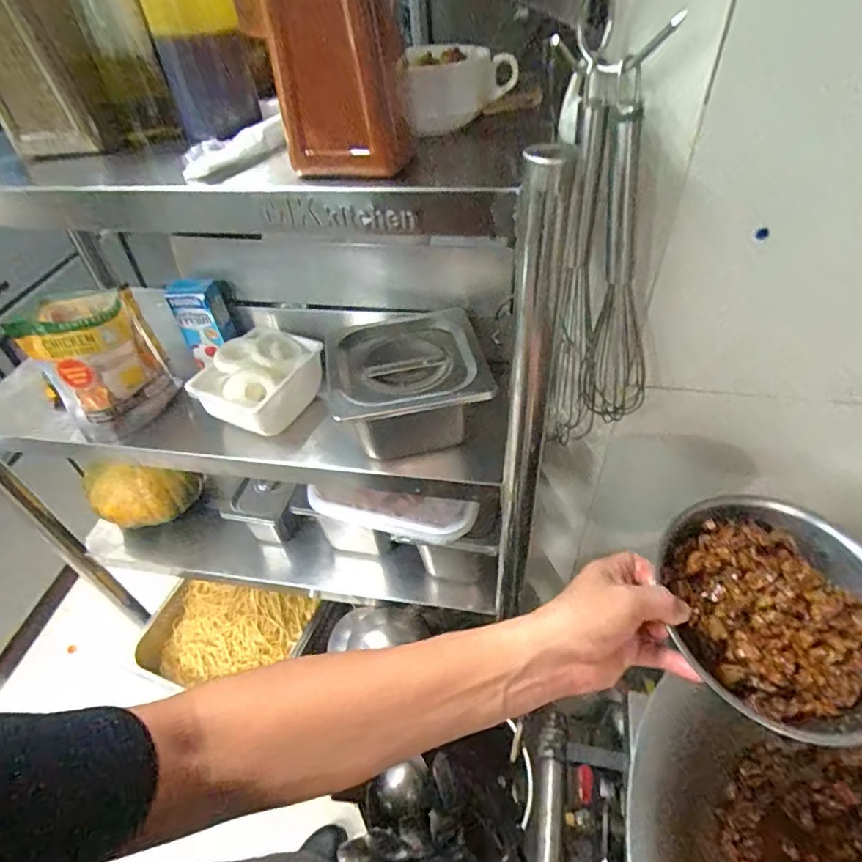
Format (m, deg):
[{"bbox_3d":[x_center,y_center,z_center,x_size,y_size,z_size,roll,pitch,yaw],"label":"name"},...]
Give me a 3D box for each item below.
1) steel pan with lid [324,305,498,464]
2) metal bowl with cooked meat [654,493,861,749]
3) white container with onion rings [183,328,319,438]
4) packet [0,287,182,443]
[{"bbox_3d":[-0.022,-0.044,0.621,0.180,0.108,0.196,-8,45,-4],"label":"steel pan with lid"},{"bbox_3d":[0.287,0.147,0.435,0.166,0.086,0.169,-2,45,2],"label":"metal bowl with cooked meat"},{"bbox_3d":[-0.217,-0.063,0.662,0.120,0.068,0.143,22,51,23],"label":"white container with onion rings"},{"bbox_3d":[-0.411,-0.087,0.658,0.115,0.155,0.111,-10,46,-6],"label":"packet"}]

